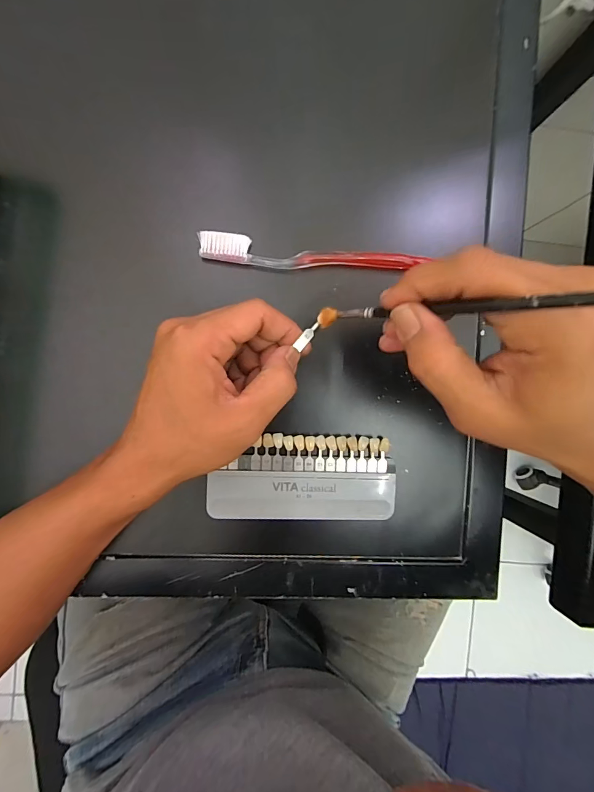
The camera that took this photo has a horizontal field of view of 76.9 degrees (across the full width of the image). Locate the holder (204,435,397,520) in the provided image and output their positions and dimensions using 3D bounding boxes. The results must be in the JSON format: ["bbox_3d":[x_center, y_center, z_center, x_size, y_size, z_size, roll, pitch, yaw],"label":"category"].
[{"bbox_3d":[0.006,0.064,0.297,0.144,0.009,0.067,3,92,-5],"label":"holder"}]

